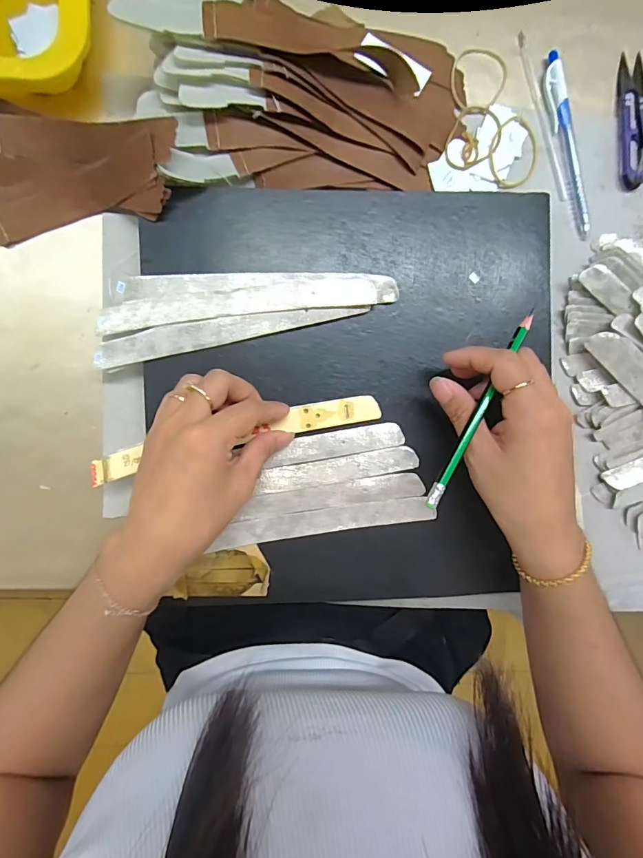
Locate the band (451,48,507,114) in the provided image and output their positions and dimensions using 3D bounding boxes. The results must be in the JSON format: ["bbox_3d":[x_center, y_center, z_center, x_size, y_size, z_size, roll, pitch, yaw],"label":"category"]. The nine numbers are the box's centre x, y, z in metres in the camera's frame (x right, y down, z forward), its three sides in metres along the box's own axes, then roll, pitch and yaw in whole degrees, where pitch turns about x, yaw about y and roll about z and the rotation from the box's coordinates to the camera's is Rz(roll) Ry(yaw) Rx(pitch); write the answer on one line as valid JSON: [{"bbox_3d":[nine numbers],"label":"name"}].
[{"bbox_3d":[0.120,-0.266,0.322,0.045,0.007,0.049,5,95,-4],"label":"band"}]

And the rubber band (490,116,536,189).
[{"bbox_3d":[0.148,-0.214,0.327,0.039,0.004,0.049,4,95,-4],"label":"rubber band"}]

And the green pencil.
[{"bbox_3d":[0.102,-0.014,0.270,0.007,0.006,0.144,30,84,-5],"label":"green pencil"}]

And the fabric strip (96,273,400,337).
[{"bbox_3d":[-0.052,-0.093,0.301,0.209,0.011,0.036,-4,95,-3],"label":"fabric strip"}]

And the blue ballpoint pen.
[{"bbox_3d":[0.190,-0.219,0.328,0.016,0.007,0.132,-15,96,-2],"label":"blue ballpoint pen"}]

